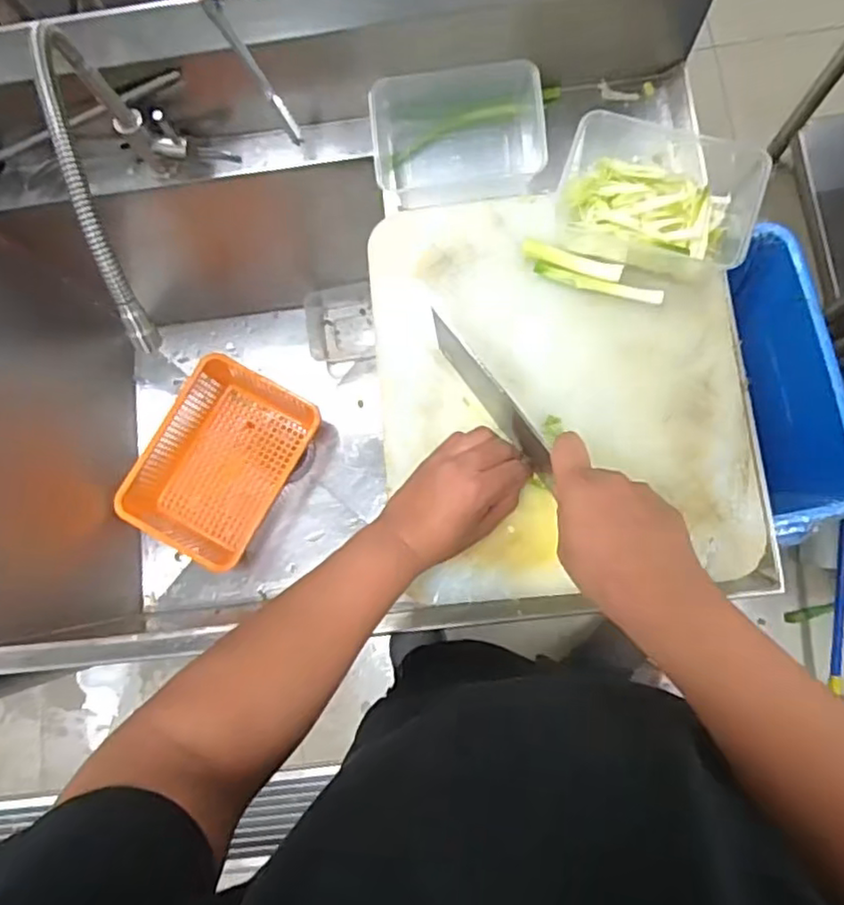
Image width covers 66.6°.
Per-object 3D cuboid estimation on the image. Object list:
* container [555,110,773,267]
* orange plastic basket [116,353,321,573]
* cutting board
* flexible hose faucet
[{"bbox_3d":[0.220,-0.247,0.608,0.179,0.055,0.130,12,83,6],"label":"container"},{"bbox_3d":[-0.328,0.022,1.077,0.222,0.102,0.318,28,84,8],"label":"orange plastic basket"},{"bbox_3d":[0.130,-0.065,0.611,0.336,0.024,0.384,-5,81,3],"label":"cutting board"},{"bbox_3d":[-0.254,-0.268,0.572,0.096,0.205,0.372,-18,41,1],"label":"flexible hose faucet"}]

